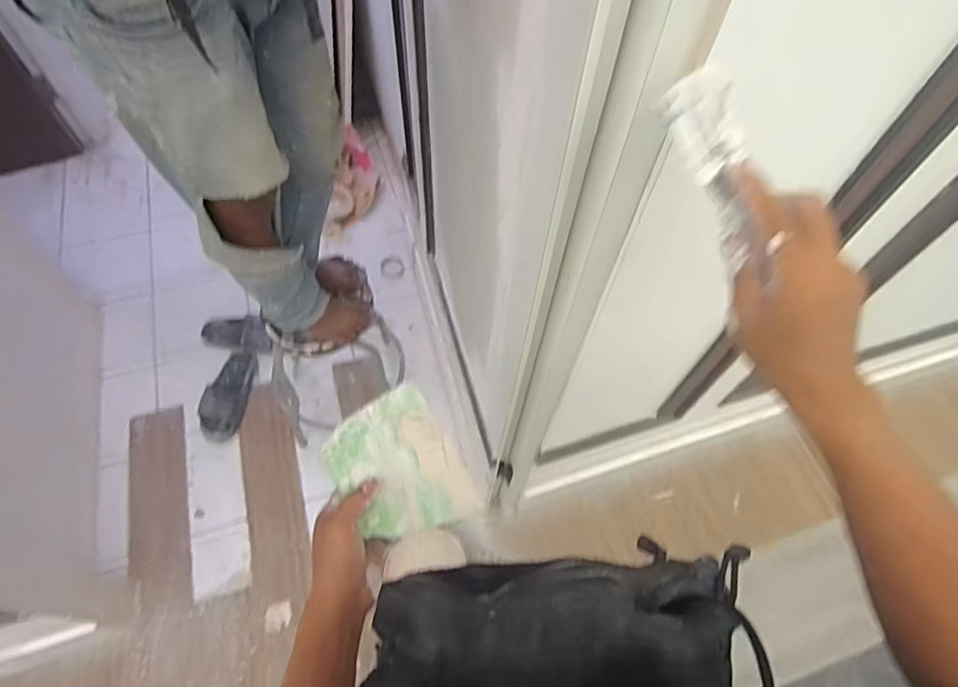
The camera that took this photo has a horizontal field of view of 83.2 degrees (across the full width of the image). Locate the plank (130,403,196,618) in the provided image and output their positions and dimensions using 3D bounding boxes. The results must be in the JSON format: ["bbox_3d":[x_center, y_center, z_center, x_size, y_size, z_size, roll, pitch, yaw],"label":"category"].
[{"bbox_3d":[-0.900,0.453,1.515,0.162,0.025,0.565,-13,63,-10],"label":"plank"}]

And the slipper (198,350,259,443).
[{"bbox_3d":[-0.778,0.155,1.671,0.136,0.050,0.287,9,62,1],"label":"slipper"}]

